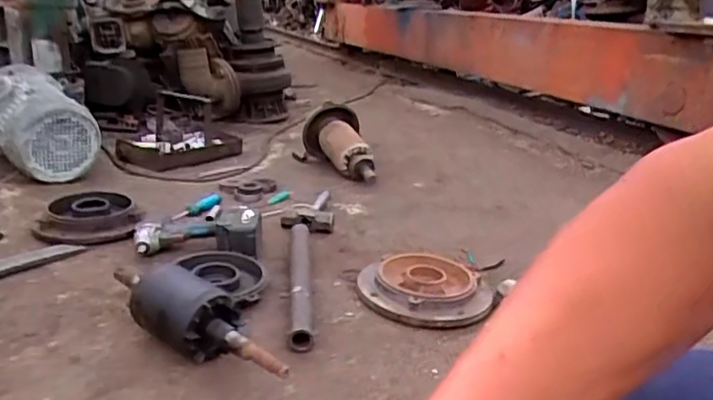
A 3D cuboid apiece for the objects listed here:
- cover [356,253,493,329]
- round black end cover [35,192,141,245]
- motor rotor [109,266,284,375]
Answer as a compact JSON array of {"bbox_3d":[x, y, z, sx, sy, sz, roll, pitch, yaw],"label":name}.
[{"bbox_3d":[0.121,0.161,1.152,0.213,0.054,0.210,4,19,-1],"label":"cover"},{"bbox_3d":[-0.570,0.036,1.360,0.207,0.057,0.180,-2,20,-19],"label":"round black end cover"},{"bbox_3d":[-0.252,0.179,0.962,0.379,0.106,0.095,18,23,35],"label":"motor rotor"}]

